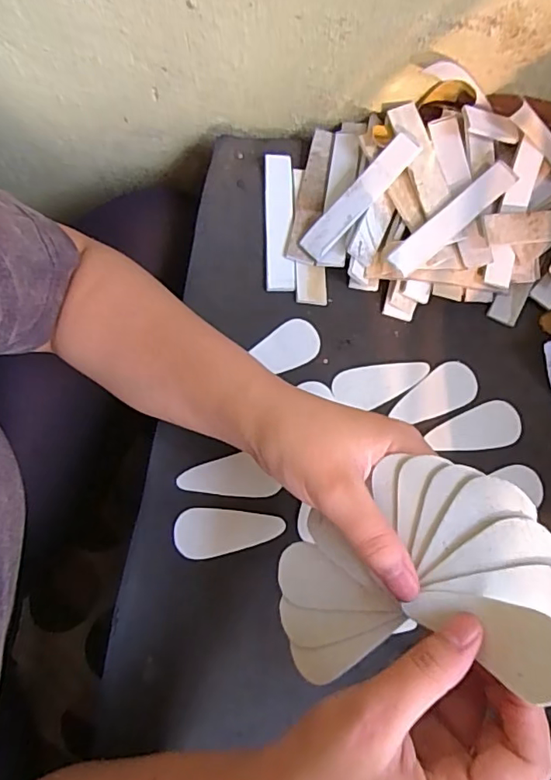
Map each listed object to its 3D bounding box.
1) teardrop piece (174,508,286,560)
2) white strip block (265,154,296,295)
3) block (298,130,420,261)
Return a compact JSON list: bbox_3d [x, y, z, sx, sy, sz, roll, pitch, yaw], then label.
[{"bbox_3d":[-0.031,0.095,0.352,0.069,0.004,0.030,2,78,-1],"label":"teardrop piece"},{"bbox_3d":[0.003,-0.125,0.392,0.020,0.006,0.106,-1,78,-2],"label":"white strip block"},{"bbox_3d":[0.060,-0.136,0.378,0.019,0.007,0.105,45,95,8],"label":"block"}]

